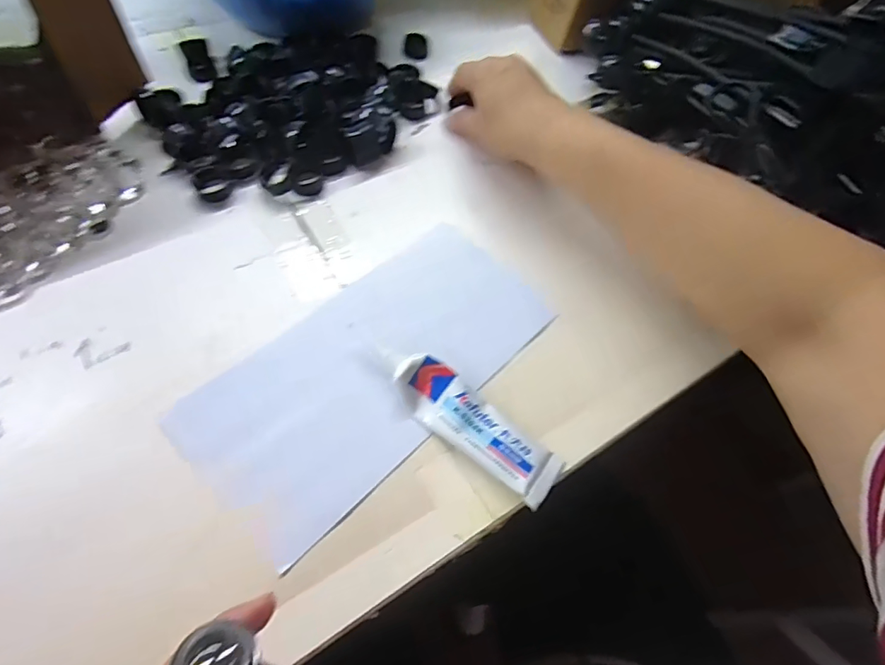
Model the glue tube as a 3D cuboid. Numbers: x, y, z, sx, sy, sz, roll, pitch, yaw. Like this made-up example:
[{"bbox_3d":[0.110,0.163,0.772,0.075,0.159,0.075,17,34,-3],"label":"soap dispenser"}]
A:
[{"bbox_3d":[0.014,0.051,0.287,0.121,0.020,0.033,36,62,14],"label":"glue tube"}]

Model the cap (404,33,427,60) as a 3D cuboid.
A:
[{"bbox_3d":[-0.027,-0.293,0.495,0.023,0.010,0.026,0,59,-7],"label":"cap"}]

